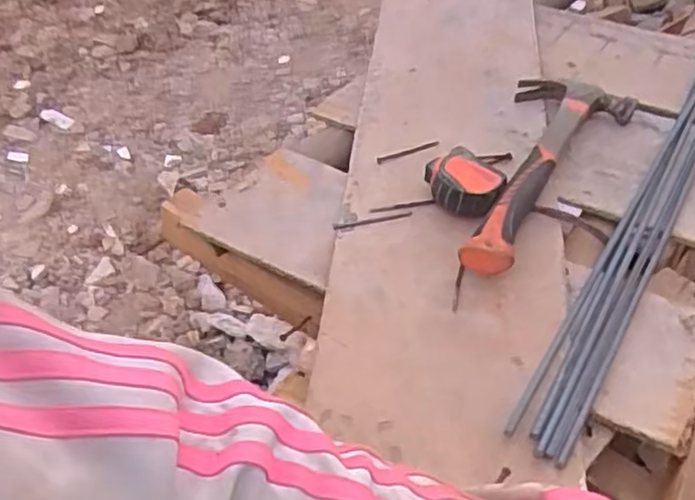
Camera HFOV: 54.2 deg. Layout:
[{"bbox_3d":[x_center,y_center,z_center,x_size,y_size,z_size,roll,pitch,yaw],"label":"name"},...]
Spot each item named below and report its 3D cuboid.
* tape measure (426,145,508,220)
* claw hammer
[{"bbox_3d":[0.112,-0.063,0.647,0.074,0.034,0.064,16,48,14],"label":"tape measure"},{"bbox_3d":[0.177,-0.096,0.680,0.117,0.041,0.337,28,51,24],"label":"claw hammer"}]

